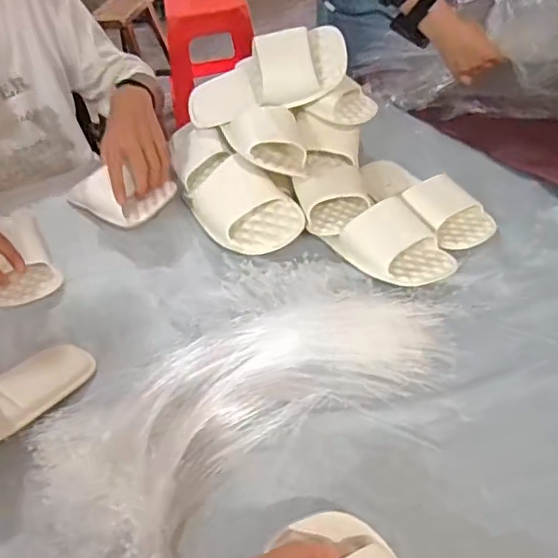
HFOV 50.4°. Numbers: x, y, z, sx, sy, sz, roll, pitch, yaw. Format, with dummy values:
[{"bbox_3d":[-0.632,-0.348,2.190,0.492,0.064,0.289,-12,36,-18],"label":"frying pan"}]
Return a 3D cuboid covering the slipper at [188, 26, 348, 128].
[{"bbox_3d":[-0.024,-0.278,0.821,0.238,0.104,0.090,-15,38,24],"label":"slipper"}]

